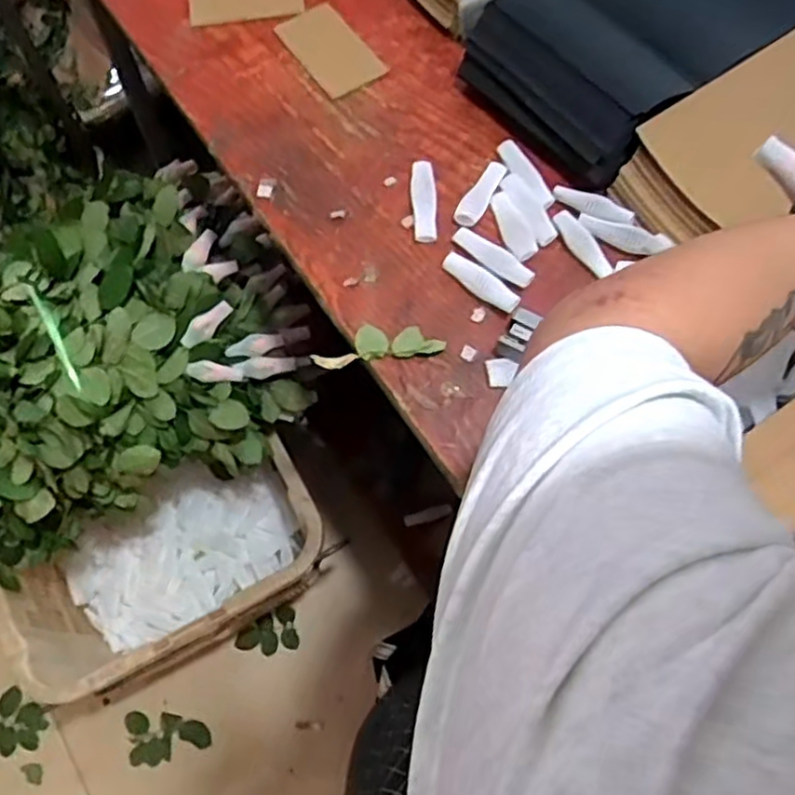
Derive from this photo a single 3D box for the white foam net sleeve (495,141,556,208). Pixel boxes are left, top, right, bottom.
[{"bbox_3d":[0.140,-0.241,0.750,0.024,0.016,0.094,-31,72,-13],"label":"white foam net sleeve"}]

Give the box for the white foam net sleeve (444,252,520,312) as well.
[{"bbox_3d":[0.084,-0.116,0.700,0.088,0.012,0.024,41,73,14],"label":"white foam net sleeve"}]

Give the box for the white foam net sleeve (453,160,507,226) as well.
[{"bbox_3d":[0.091,-0.217,0.744,0.025,0.014,0.087,29,66,11],"label":"white foam net sleeve"}]

